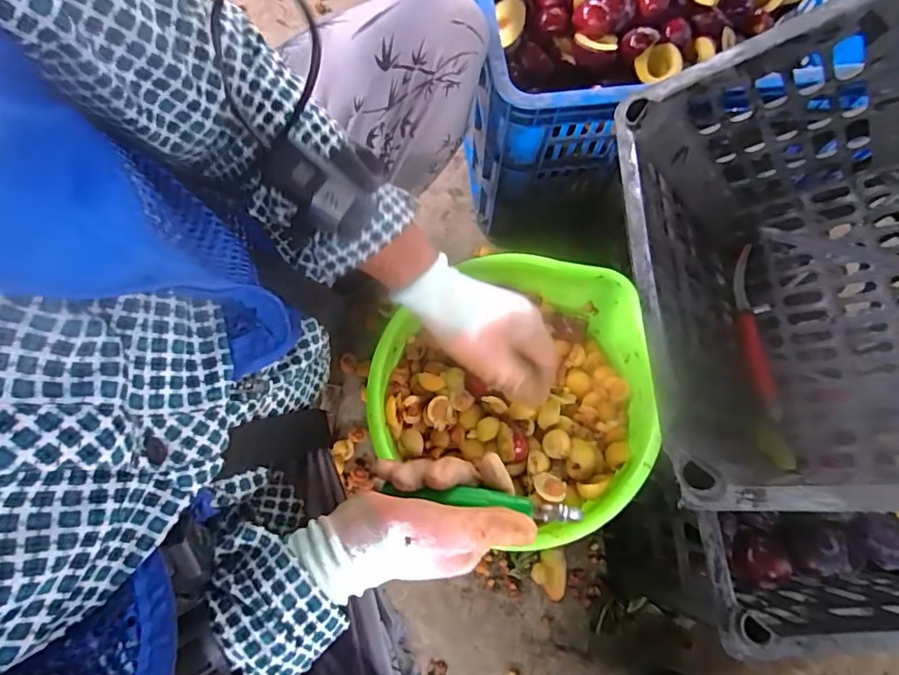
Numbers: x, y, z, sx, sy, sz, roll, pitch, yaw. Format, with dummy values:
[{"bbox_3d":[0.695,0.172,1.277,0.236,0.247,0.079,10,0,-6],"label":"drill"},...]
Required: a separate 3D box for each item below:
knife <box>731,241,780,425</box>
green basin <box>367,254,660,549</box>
[{"bbox_3d":[0.343,-0.009,0.584,0.026,0.012,0.198,-1,74,-1],"label":"knife"},{"bbox_3d":[0.061,0.055,0.508,0.258,0.083,0.251,0,74,0],"label":"green basin"}]

